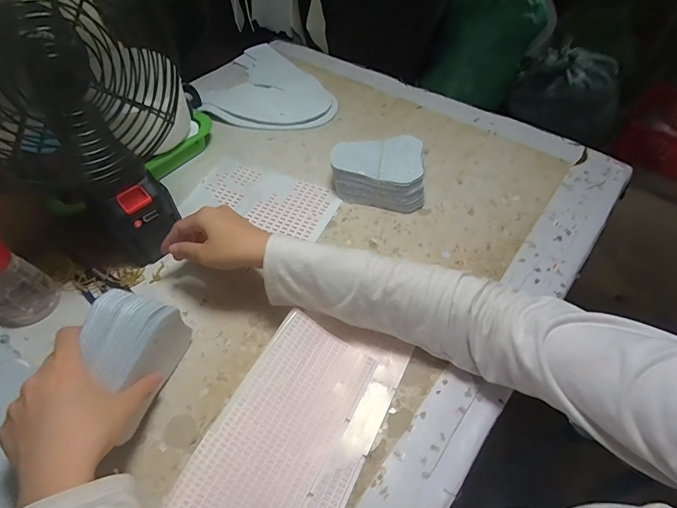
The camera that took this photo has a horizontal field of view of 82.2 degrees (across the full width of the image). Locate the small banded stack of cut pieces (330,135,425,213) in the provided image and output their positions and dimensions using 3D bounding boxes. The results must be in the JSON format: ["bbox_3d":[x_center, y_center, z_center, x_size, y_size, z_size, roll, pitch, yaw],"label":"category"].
[{"bbox_3d":[0.058,-0.114,0.529,0.129,0.062,0.087,15,56,14],"label":"small banded stack of cut pieces"}]

